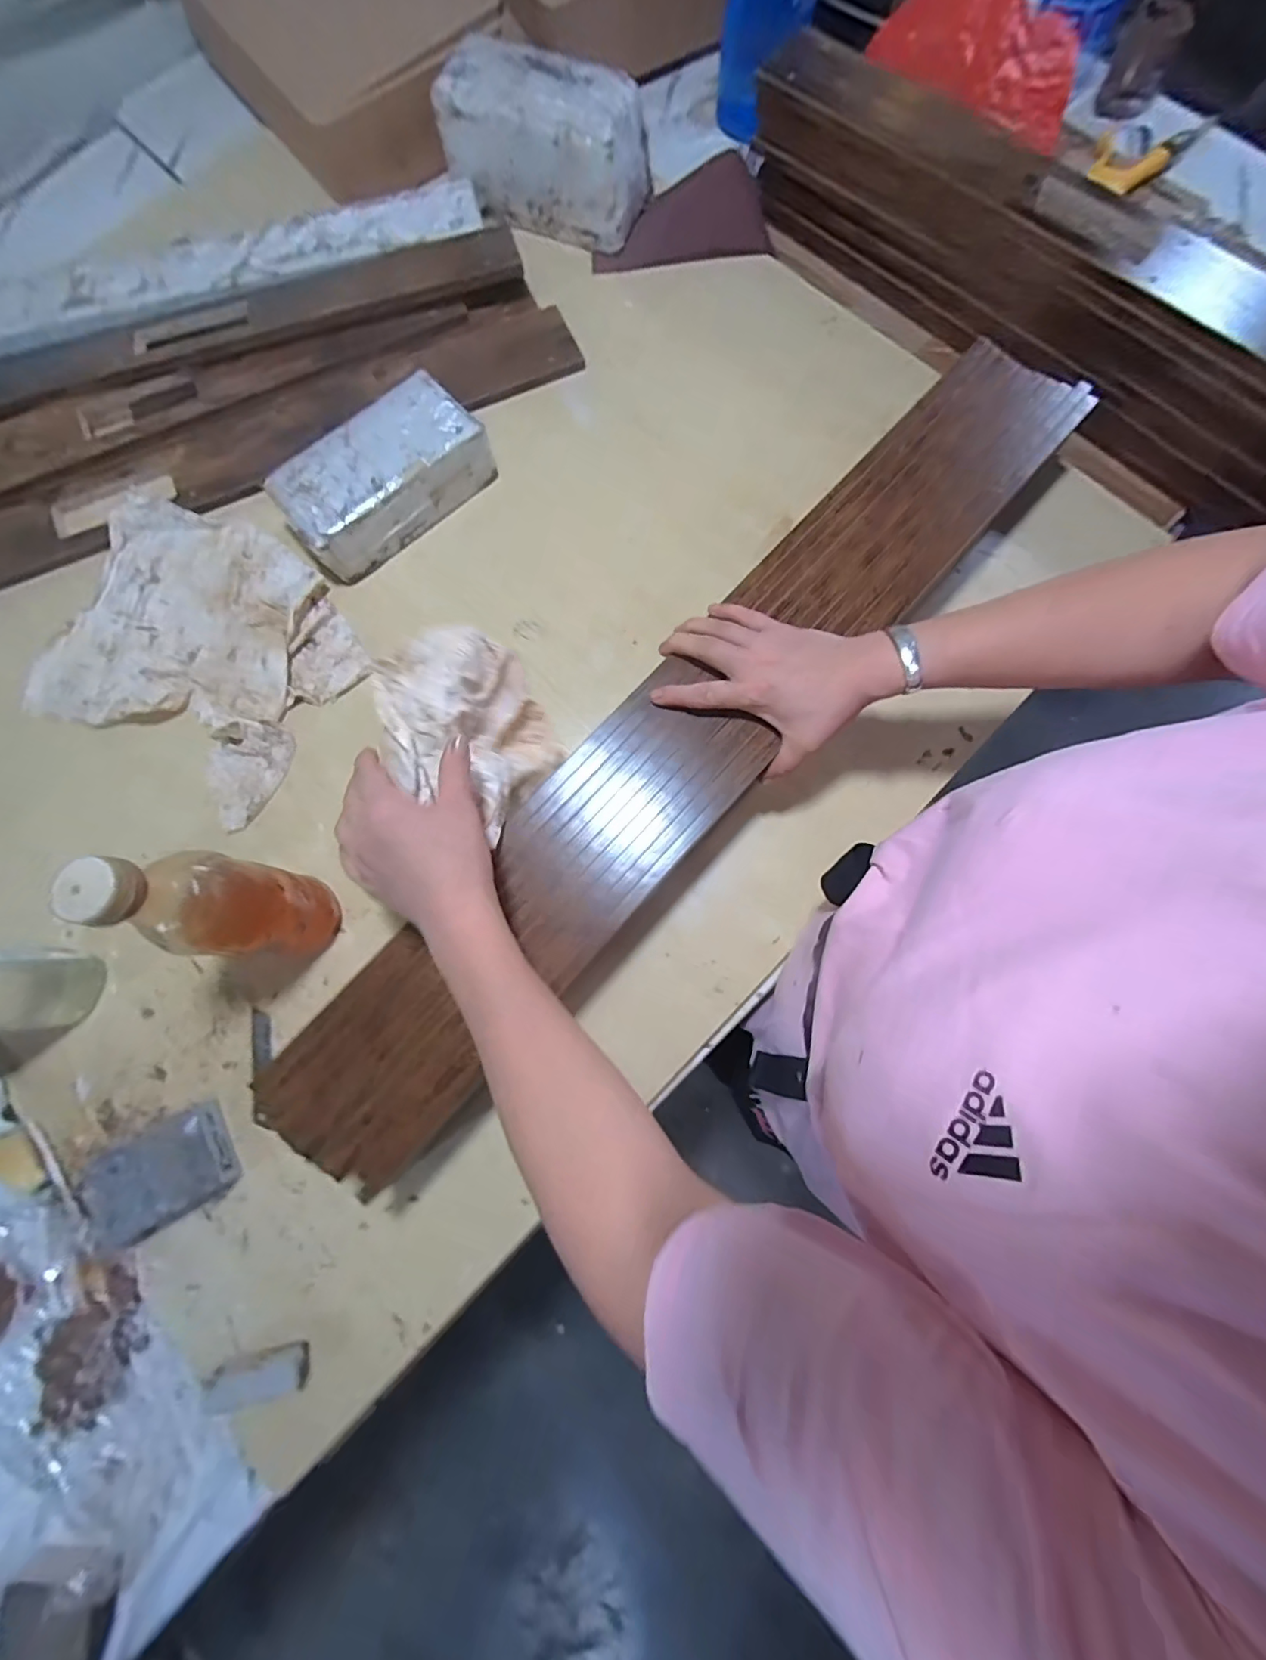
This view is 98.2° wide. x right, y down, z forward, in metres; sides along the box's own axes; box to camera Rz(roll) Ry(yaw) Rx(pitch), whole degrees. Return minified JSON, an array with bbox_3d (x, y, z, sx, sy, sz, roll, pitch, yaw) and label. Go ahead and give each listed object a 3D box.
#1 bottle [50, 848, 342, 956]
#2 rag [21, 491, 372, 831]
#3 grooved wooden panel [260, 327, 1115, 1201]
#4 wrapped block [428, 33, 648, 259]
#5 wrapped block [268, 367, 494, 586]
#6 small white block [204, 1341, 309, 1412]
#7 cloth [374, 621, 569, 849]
[{"bbox_3d":[-0.296,0.059,0.409,0.057,0.209,0.074,5,79,2],"label":"bottle"},{"bbox_3d":[-0.437,-0.190,0.544,0.304,0.028,0.257,29,81,5],"label":"rag"},{"bbox_3d":[0.062,-0.094,0.450,0.122,0.020,0.871,42,83,7],"label":"grooved wooden panel"},{"bbox_3d":[-0.100,-0.775,0.618,0.228,0.096,0.103,21,80,3],"label":"wrapped block"},{"bbox_3d":[-0.254,-0.360,0.561,0.212,0.060,0.103,-39,82,-7],"label":"wrapped block"},{"bbox_3d":[-0.292,0.427,0.426,0.076,0.010,0.033,-9,76,-7],"label":"small white block"},{"bbox_3d":[-0.137,-0.087,0.437,0.151,0.081,0.127,33,81,5],"label":"cloth"}]

